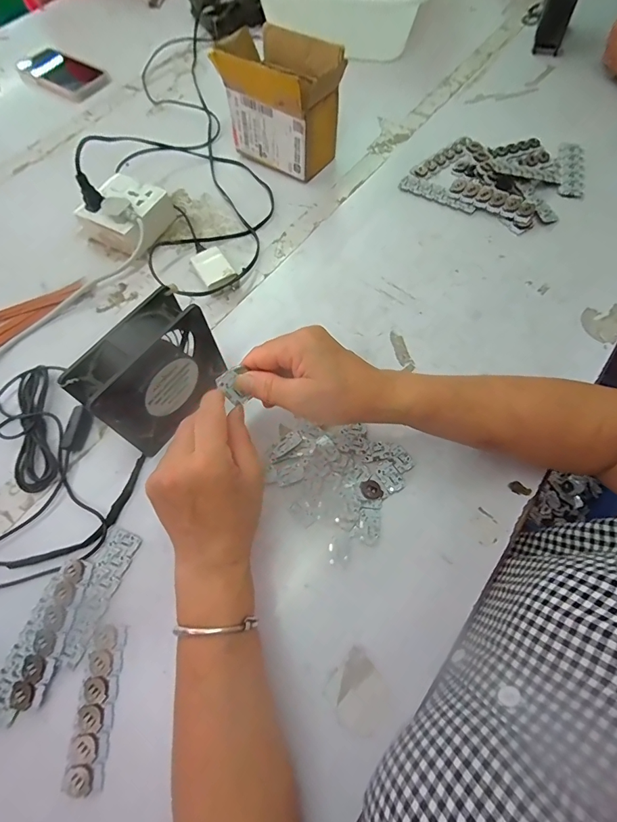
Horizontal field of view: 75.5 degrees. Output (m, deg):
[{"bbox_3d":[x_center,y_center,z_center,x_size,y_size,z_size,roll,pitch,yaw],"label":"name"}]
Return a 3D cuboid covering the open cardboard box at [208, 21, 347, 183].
[{"bbox_3d":[-0.035,-0.413,0.536,0.148,0.124,0.102,32,71,14],"label":"open cardboard box"}]

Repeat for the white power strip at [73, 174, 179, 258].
[{"bbox_3d":[-0.235,-0.255,0.517,0.100,0.043,0.091,24,70,11],"label":"white power strip"}]

